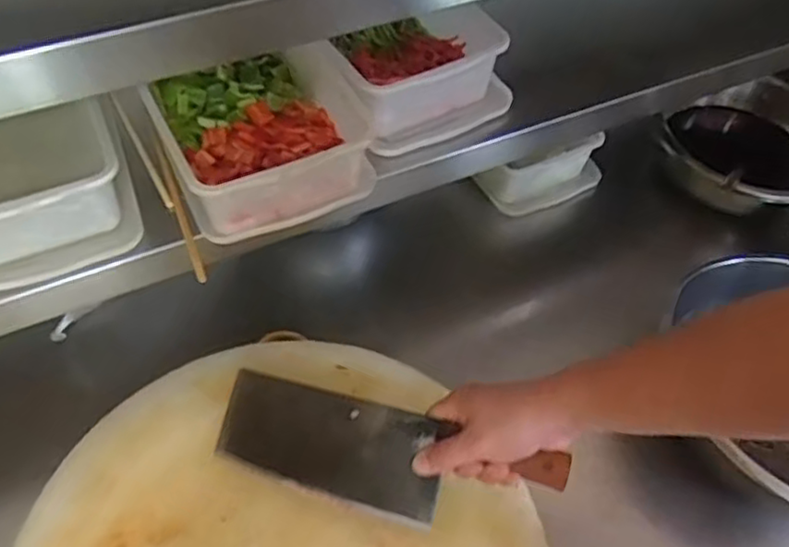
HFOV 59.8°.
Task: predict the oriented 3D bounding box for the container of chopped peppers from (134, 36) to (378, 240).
[{"bbox_3d":[-0.127,-0.136,0.648,0.180,0.076,0.192,-25,58,-20],"label":"container of chopped peppers"}]

